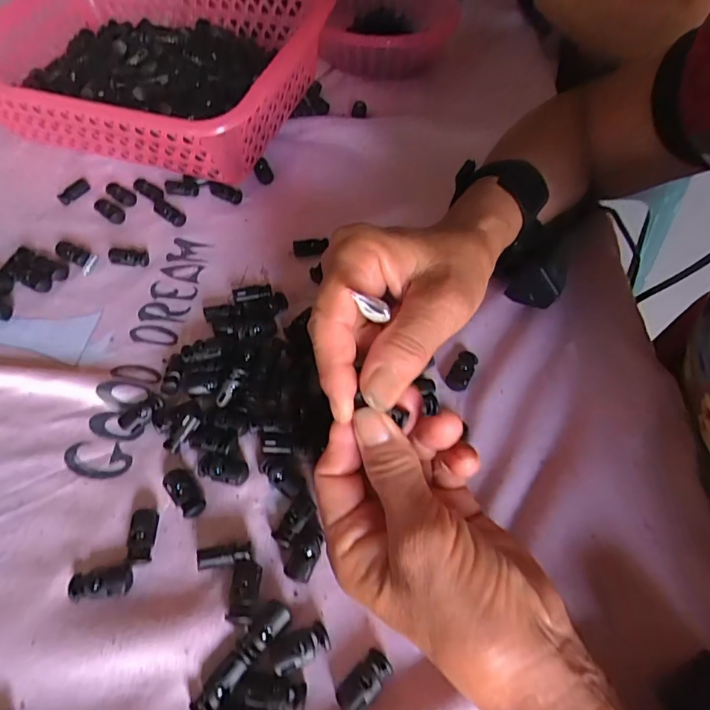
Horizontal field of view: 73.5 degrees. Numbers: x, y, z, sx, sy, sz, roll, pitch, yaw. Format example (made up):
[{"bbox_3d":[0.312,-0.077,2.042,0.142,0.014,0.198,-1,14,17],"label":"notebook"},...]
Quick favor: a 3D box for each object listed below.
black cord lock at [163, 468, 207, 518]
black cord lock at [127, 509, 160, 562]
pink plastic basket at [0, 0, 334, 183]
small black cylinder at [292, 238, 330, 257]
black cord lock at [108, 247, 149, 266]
[{"bbox_3d":[-0.095,0.076,0.264,0.014,0.007,0.028,-34,63,-23],"label":"black cord lock"},{"bbox_3d":[-0.112,0.095,0.250,0.014,0.007,0.027,-2,55,-4],"label":"black cord lock"},{"bbox_3d":[-0.190,-0.261,0.439,0.292,0.109,0.212,18,56,10],"label":"pink plastic basket"},{"bbox_3d":[-0.035,-0.084,0.370,0.025,0.008,0.013,-1,55,-3],"label":"small black cylinder"},{"bbox_3d":[-0.175,-0.076,0.366,0.029,0.010,0.015,1,55,-2],"label":"black cord lock"}]

